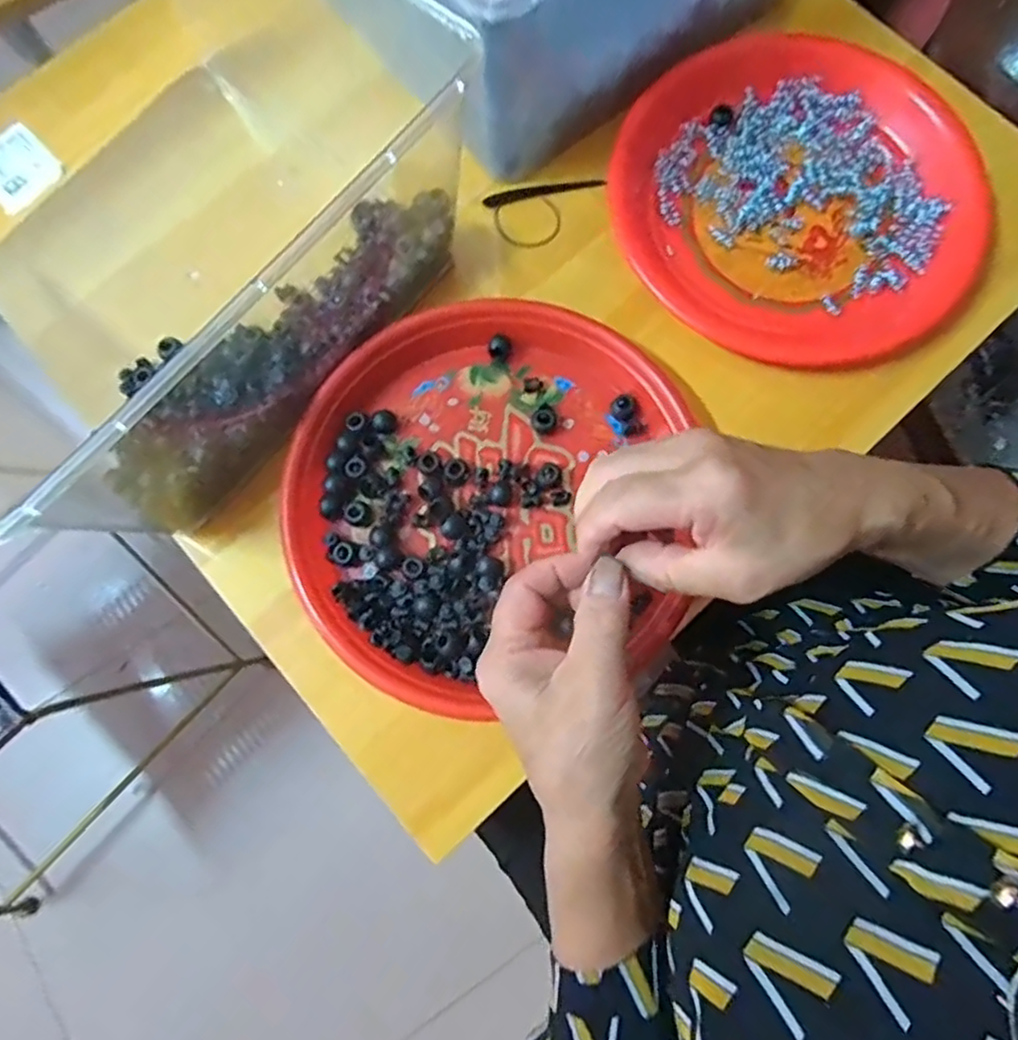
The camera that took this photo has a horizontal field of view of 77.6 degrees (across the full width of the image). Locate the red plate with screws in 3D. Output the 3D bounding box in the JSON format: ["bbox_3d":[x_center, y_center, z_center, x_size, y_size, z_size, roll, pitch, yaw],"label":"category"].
[{"bbox_3d":[0.181,-0.201,0.399,0.225,0.026,0.216,0,78,1],"label":"red plate with screws"}]

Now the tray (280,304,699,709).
[{"bbox_3d":[-0.014,-0.013,0.371,0.223,0.029,0.231,0,78,1],"label":"tray"}]

